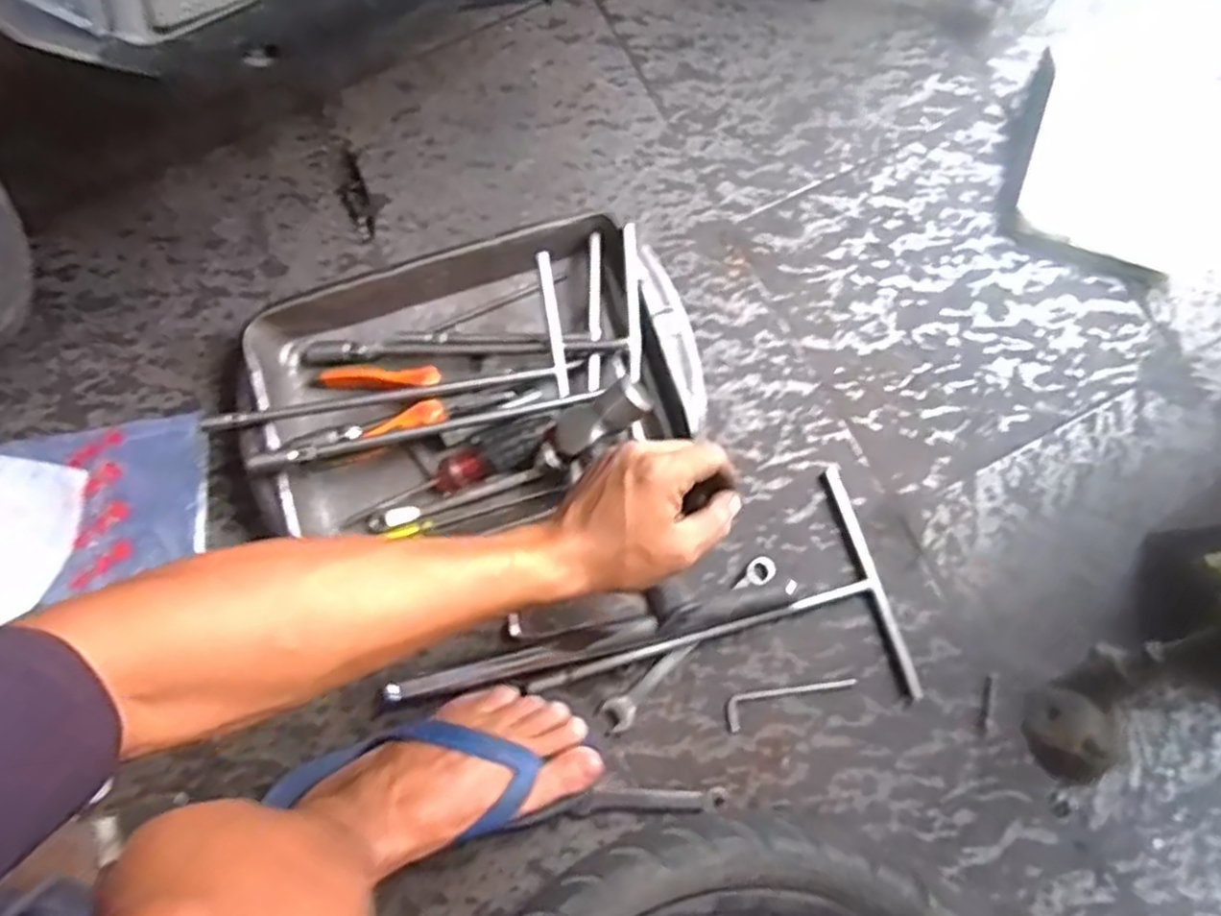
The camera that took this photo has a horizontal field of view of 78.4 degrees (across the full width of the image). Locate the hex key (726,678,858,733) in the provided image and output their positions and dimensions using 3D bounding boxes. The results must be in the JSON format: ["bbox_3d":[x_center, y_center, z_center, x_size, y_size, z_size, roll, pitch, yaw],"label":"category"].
[{"bbox_3d":[0.145,0.193,0.609,0.108,0.005,0.025,-17,79,-3],"label":"hex key"}]

